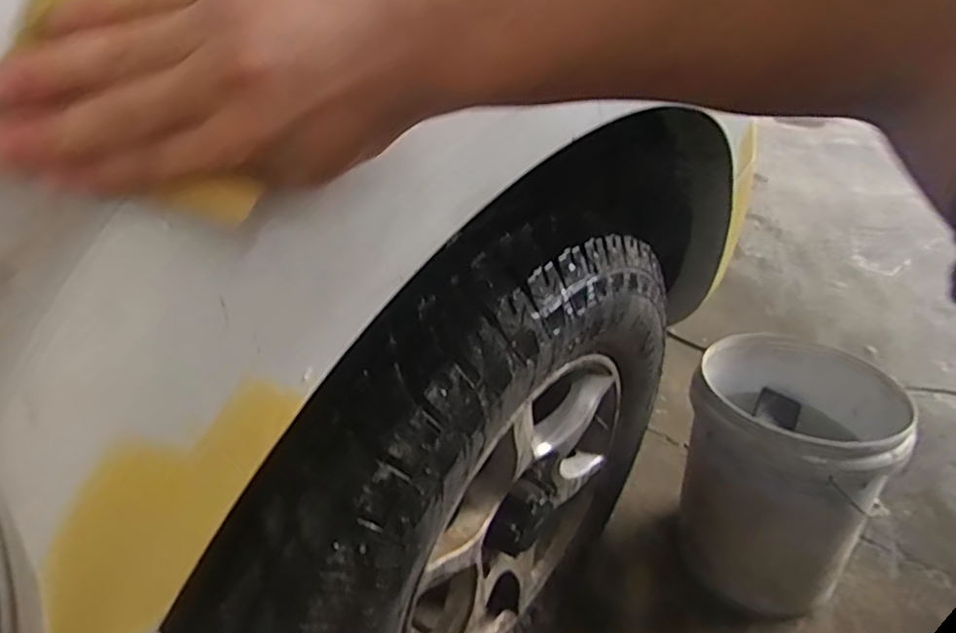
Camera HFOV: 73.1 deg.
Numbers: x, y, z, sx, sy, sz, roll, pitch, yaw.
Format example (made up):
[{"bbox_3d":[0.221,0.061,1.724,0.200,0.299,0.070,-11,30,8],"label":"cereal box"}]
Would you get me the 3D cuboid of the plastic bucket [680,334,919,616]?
[{"bbox_3d":[0.502,0.258,1.100,0.303,0.347,0.311,23,35,28],"label":"plastic bucket"}]

